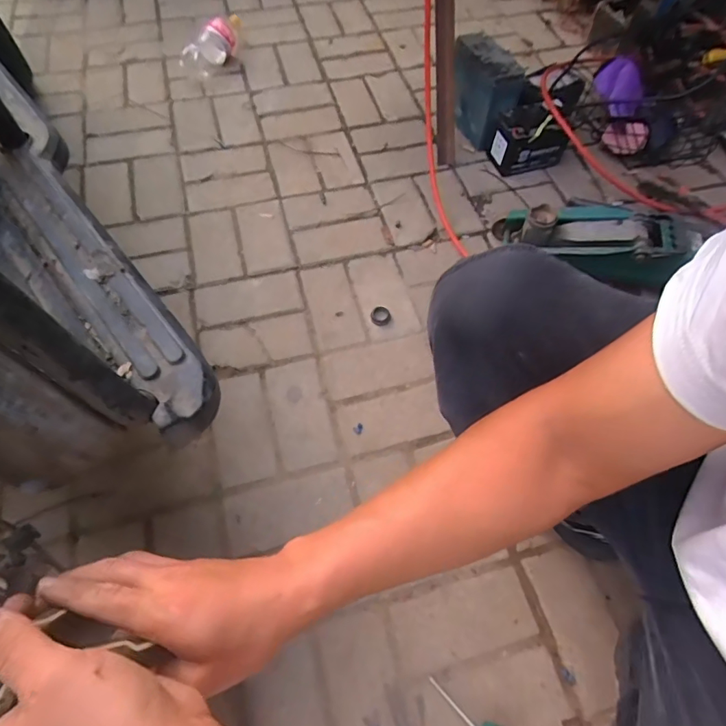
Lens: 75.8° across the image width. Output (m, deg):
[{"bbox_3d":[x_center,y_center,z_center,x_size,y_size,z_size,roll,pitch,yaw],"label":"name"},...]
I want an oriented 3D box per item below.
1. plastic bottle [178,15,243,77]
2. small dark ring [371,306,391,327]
[{"bbox_3d":[-0.389,-0.828,1.215,0.062,0.077,0.202,34,76,14],"label":"plastic bottle"},{"bbox_3d":[0.033,-0.088,0.868,0.037,0.012,0.036,1,61,-1],"label":"small dark ring"}]

